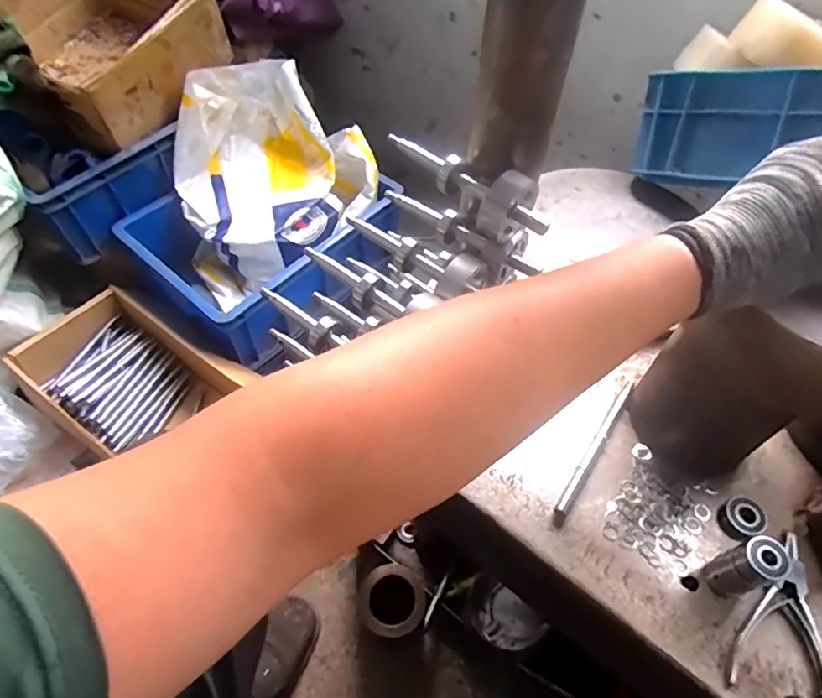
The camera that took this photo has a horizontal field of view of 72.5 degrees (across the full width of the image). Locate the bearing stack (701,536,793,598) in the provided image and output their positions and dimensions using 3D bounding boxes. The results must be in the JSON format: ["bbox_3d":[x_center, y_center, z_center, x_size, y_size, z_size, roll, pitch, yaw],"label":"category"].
[{"bbox_3d":[0.263,0.171,0.439,0.032,0.063,0.029,-18,57,-14],"label":"bearing stack"}]

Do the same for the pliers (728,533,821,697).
[{"bbox_3d":[0.284,0.208,0.441,0.069,0.018,0.130,12,55,6],"label":"pliers"}]

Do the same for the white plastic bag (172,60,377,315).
[{"bbox_3d":[-0.240,-0.289,0.959,0.326,0.253,0.275,-23,59,-17],"label":"white plastic bag"}]

